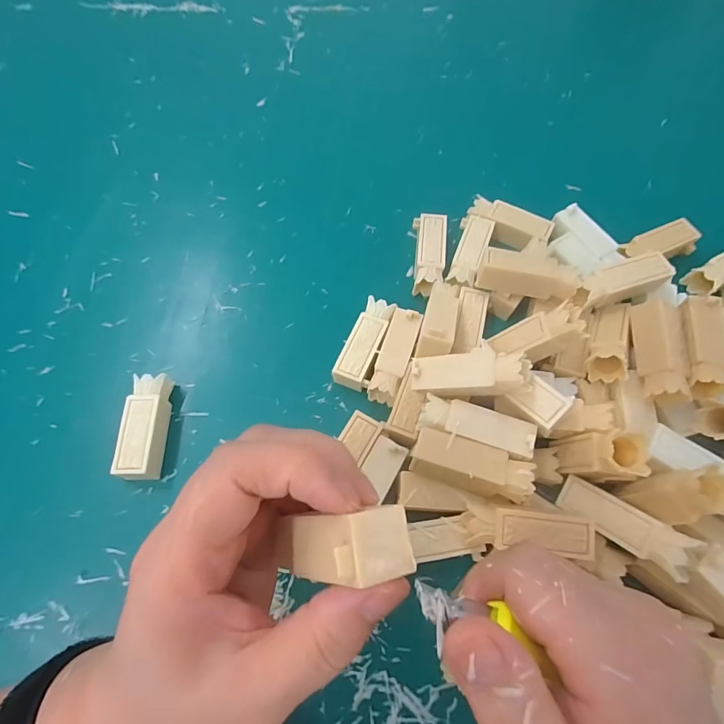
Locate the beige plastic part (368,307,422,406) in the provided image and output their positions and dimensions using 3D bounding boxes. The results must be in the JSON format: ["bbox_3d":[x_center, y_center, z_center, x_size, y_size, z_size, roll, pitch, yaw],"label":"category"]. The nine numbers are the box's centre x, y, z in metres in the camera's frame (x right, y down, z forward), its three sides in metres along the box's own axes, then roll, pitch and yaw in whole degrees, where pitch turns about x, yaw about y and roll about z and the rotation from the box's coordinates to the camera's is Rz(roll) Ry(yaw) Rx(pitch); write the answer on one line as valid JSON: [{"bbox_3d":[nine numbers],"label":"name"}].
[{"bbox_3d":[0.021,-0.003,0.274,0.019,0.022,0.060,18,67,9],"label":"beige plastic part"}]

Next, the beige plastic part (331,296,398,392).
[{"bbox_3d":[0.002,-0.010,0.279,0.022,0.020,0.064,17,67,9],"label":"beige plastic part"}]

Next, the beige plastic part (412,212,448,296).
[{"bbox_3d":[0.049,-0.076,0.308,0.023,0.019,0.064,3,65,2],"label":"beige plastic part"}]

